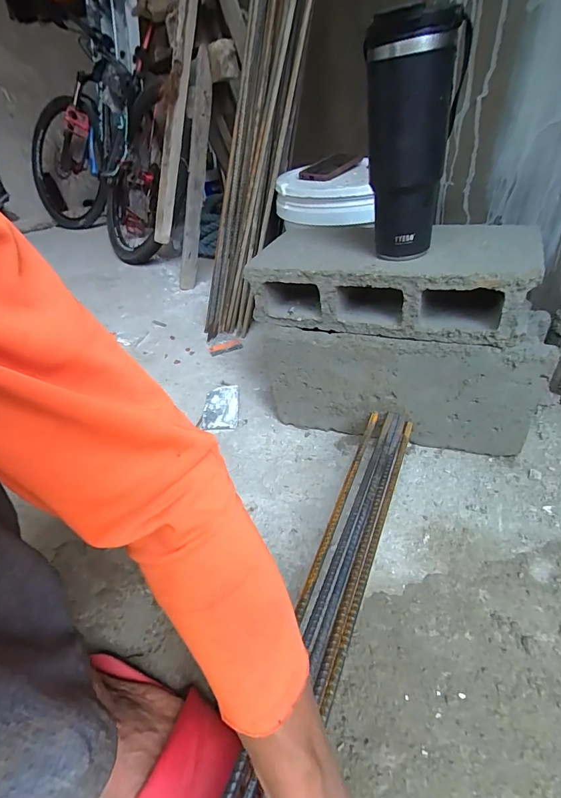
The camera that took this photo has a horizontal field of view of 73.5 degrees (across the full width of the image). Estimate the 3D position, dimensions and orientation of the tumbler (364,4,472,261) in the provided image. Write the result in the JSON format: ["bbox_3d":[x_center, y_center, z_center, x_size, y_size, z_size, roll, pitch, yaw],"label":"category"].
[{"bbox_3d":[0.150,-0.287,0.448,0.097,0.240,0.079,8,40,21],"label":"tumbler"}]

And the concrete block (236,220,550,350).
[{"bbox_3d":[0.165,-0.203,0.593,0.385,0.109,0.226,11,42,24],"label":"concrete block"}]

